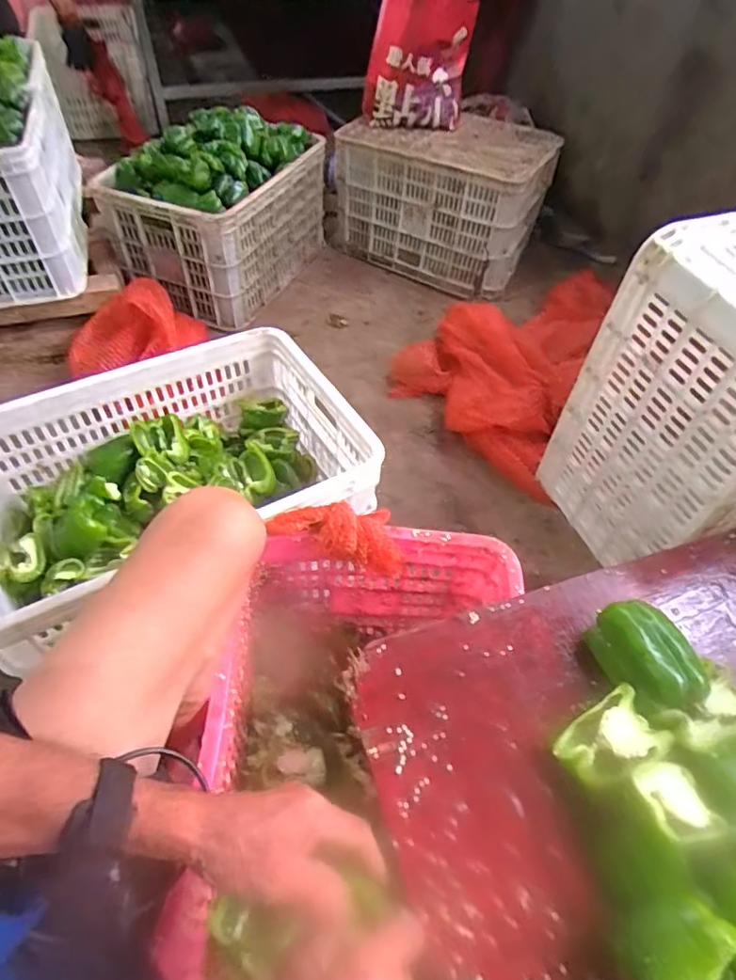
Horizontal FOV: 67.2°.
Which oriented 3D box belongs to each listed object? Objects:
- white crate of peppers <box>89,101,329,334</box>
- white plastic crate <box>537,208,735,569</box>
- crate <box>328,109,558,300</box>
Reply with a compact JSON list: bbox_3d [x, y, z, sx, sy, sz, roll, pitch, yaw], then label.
[{"bbox_3d":[-0.337,-0.692,1.363,0.295,0.337,0.535,23,54,14],"label":"white crate of peppers"},{"bbox_3d":[0.535,-0.111,0.821,0.333,0.451,0.298,-14,54,-13],"label":"white plastic crate"},{"bbox_3d":[0.183,-0.834,1.557,0.577,0.283,0.398,23,55,15],"label":"crate"}]

